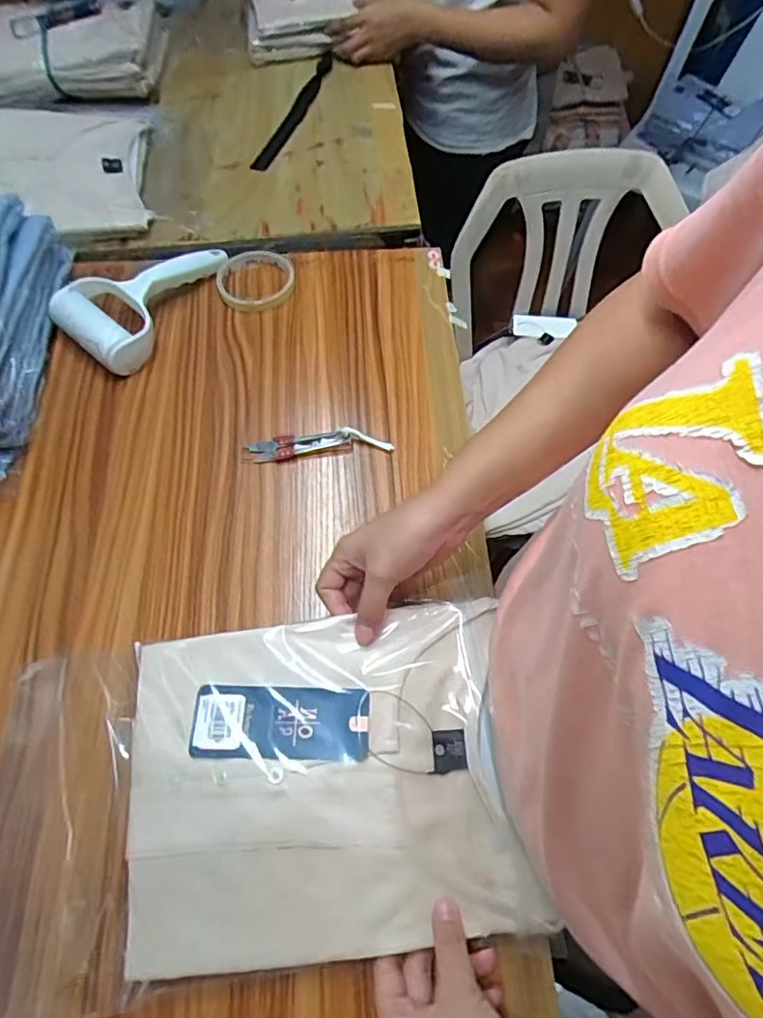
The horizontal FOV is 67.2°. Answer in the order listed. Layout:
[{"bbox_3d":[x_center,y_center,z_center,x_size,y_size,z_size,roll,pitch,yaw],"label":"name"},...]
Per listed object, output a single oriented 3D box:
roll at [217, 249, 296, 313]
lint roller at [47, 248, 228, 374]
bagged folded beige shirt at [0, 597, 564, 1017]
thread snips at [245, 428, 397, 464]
[{"bbox_3d":[-0.139,-0.254,0.643,0.084,0.017,0.088,0,62,1],"label":"roll"},{"bbox_3d":[-0.243,-0.228,0.612,0.111,0.042,0.184,38,69,19],"label":"lint roller"},{"bbox_3d":[-0.099,0.191,0.391,0.368,0.035,0.211,-10,67,4],"label":"bagged folded beige shirt"},{"bbox_3d":[-0.058,-0.063,0.542,0.131,0.012,0.026,-7,62,-3],"label":"thread snips"}]

